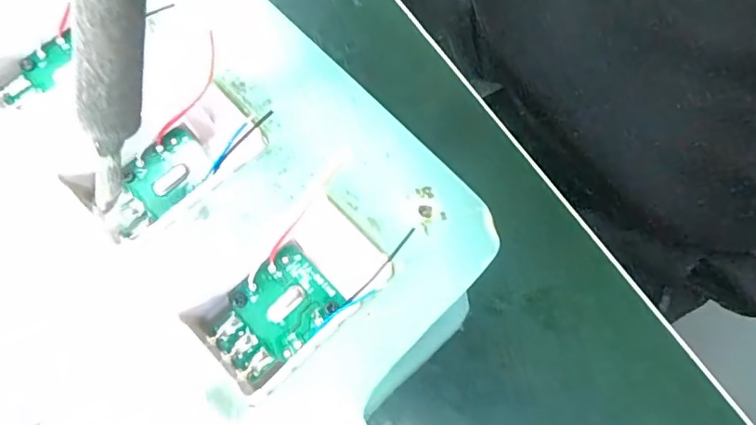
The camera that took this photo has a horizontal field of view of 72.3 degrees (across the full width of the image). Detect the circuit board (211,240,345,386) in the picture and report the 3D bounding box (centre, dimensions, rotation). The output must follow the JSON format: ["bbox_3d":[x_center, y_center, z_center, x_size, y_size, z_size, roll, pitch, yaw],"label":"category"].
[{"bbox_3d":[-0.018,0.017,0.089,0.015,0.004,0.021,44,77,10],"label":"circuit board"}]

